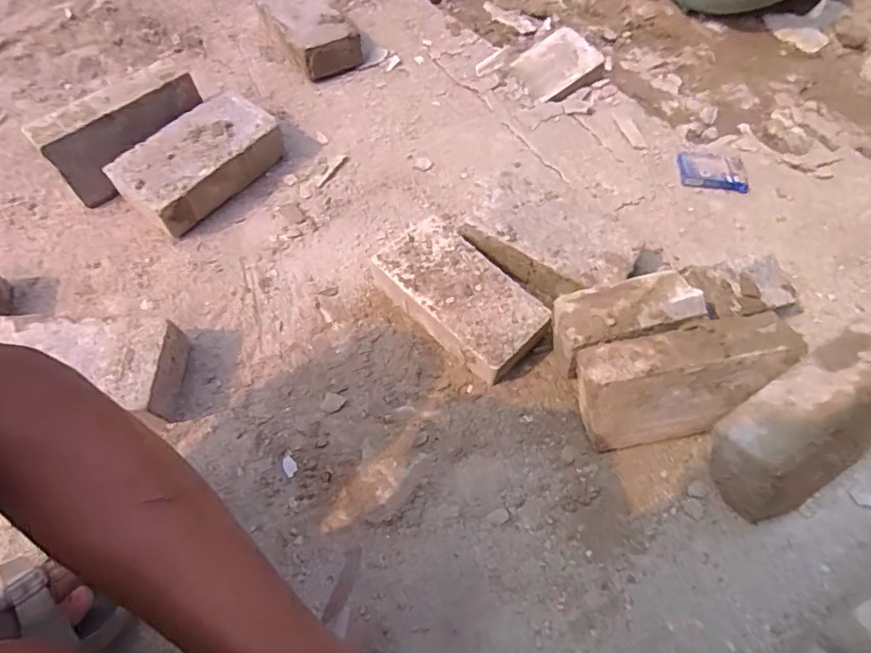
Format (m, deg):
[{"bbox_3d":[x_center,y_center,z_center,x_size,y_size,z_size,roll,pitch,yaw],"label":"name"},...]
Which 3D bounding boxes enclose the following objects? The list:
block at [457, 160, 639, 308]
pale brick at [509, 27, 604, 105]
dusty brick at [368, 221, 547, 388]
[{"bbox_3d":[0.152,-0.113,0.698,0.212,0.063,0.134,34,68,16],"label":"block"},{"bbox_3d":[0.197,-0.440,0.885,0.140,0.020,0.101,-36,73,-4],"label":"pale brick"},{"bbox_3d":[0.028,-0.035,0.656,0.212,0.058,0.110,41,70,19],"label":"dusty brick"}]

